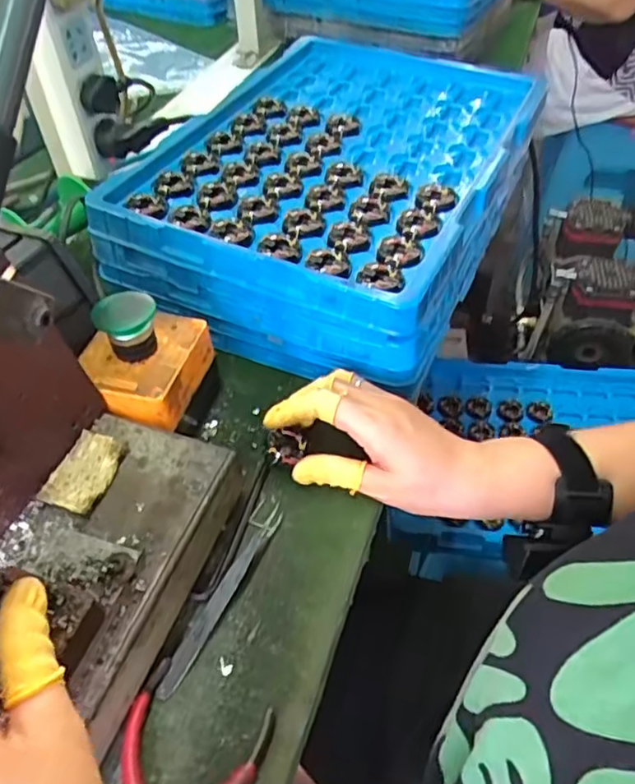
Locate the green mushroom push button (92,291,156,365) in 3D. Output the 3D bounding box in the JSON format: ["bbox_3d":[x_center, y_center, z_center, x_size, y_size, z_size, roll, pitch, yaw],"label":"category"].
[{"bbox_3d":[-0.120,-0.041,0.390,0.037,0.036,0.031,-15,50,-11],"label":"green mushroom push button"}]

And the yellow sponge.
[{"bbox_3d":[-0.134,0.046,0.353,0.033,0.010,0.048,13,50,13],"label":"yellow sponge"}]

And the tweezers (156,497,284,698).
[{"bbox_3d":[-0.053,0.114,0.355,0.019,0.016,0.125,16,51,16],"label":"tweezers"}]

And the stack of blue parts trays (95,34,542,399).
[{"bbox_3d":[0.025,-0.187,0.550,0.267,0.091,0.370,20,52,18],"label":"stack of blue parts trays"}]

